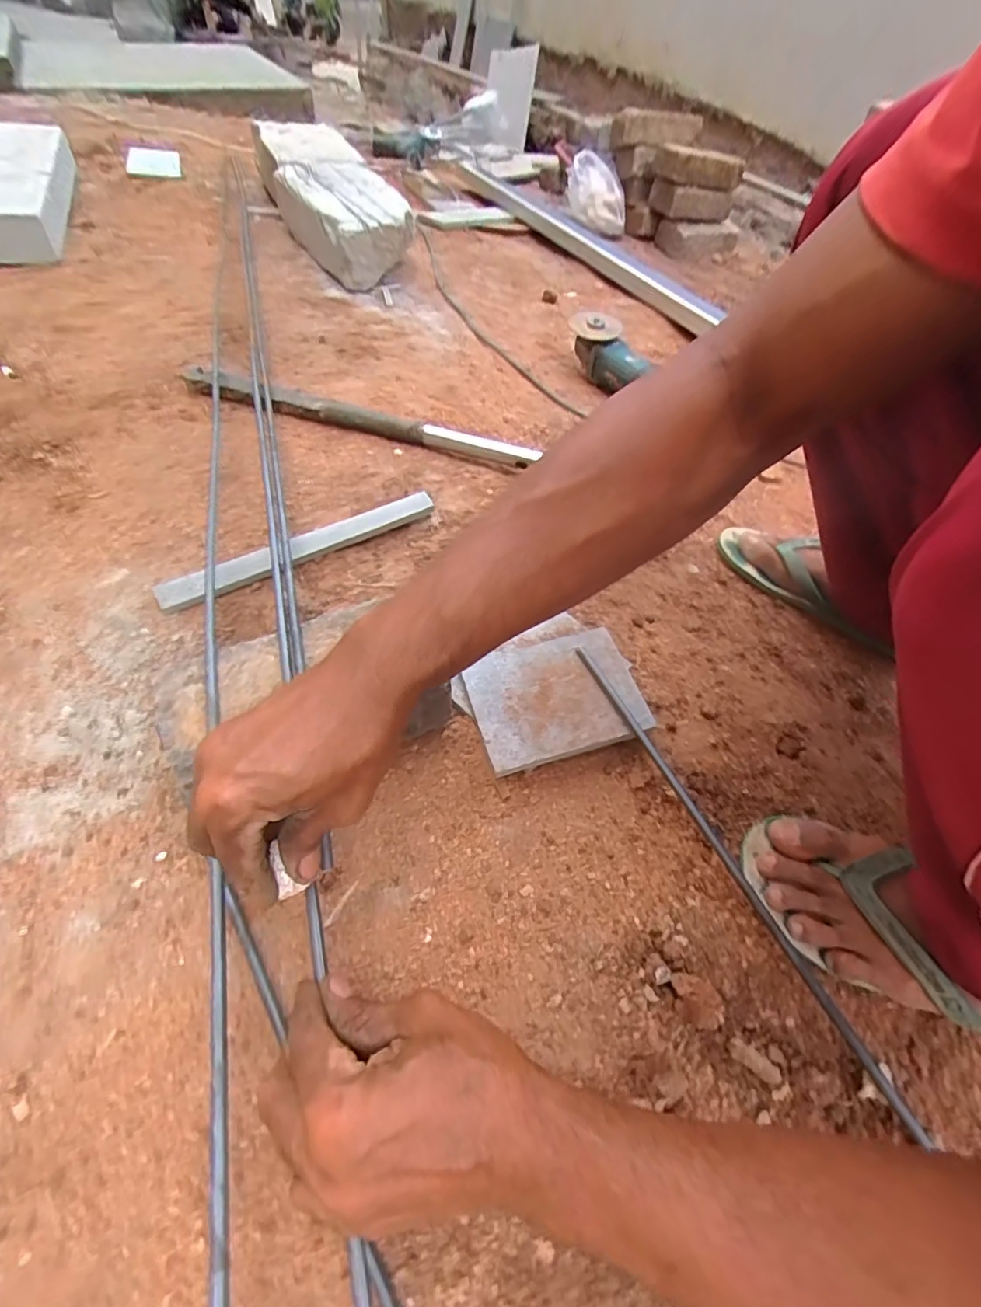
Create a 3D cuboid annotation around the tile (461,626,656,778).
[{"bbox_3d":[0.061,0.038,0.499,0.153,0.006,0.111,-14,63,-12],"label":"tile"}]

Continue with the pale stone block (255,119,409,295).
[{"bbox_3d":[-0.347,-0.986,1.177,0.217,0.117,0.750,-19,56,-17],"label":"pale stone block"}]

